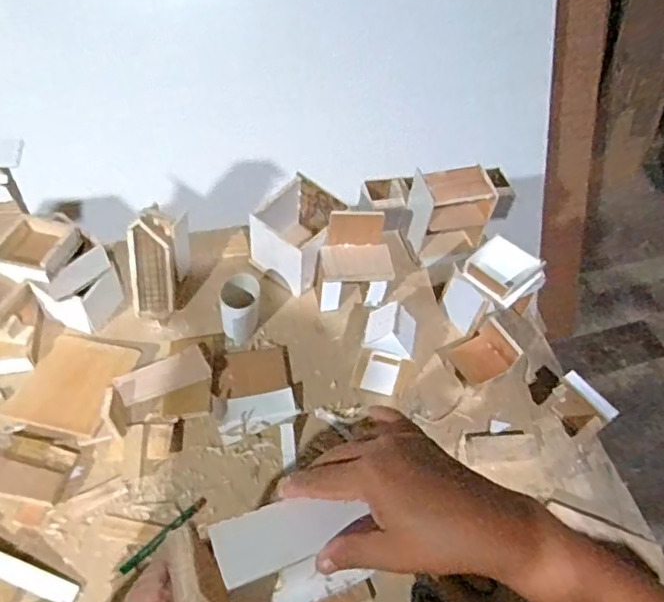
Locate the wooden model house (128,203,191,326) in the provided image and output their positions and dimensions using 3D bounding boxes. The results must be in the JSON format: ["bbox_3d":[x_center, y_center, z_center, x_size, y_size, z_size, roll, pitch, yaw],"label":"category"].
[{"bbox_3d":[-0.197,-0.044,0.640,0.054,0.097,0.095,9,51,2],"label":"wooden model house"}]

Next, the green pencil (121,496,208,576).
[{"bbox_3d":[-0.145,0.202,0.501,0.010,0.009,0.086,38,58,23],"label":"green pencil"}]

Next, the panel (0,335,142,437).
[{"bbox_3d":[-0.264,0.083,0.587,0.096,0.011,0.106,17,52,9],"label":"panel"}]

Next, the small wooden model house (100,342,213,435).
[{"bbox_3d":[-0.175,0.082,0.581,0.103,0.034,0.082,-15,54,-16],"label":"small wooden model house"}]

